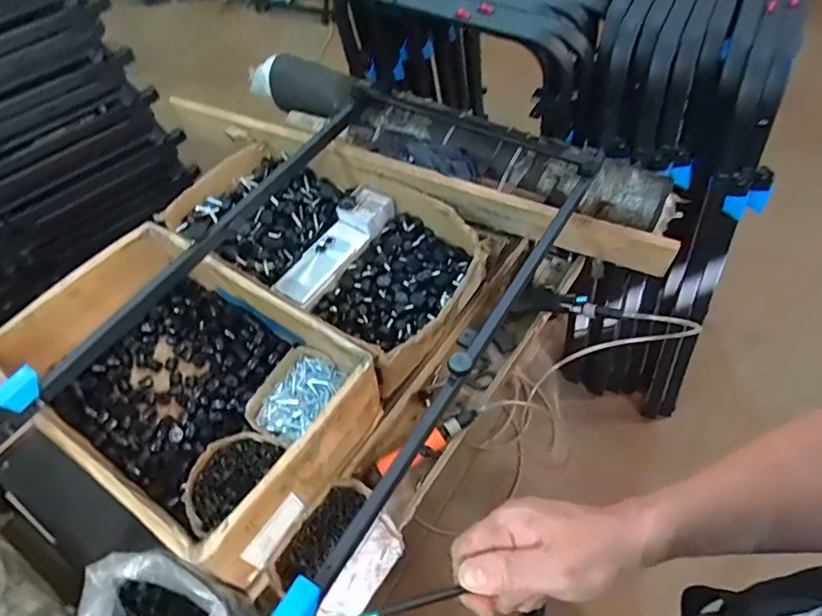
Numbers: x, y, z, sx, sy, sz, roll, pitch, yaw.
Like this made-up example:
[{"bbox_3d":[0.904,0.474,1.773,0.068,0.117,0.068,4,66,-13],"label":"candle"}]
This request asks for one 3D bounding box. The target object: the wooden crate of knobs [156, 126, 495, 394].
[{"bbox_3d":[-0.165,-0.137,1.044,0.620,0.111,0.339,29,61,23],"label":"wooden crate of knobs"}]

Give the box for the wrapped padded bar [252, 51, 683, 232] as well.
[{"bbox_3d":[0.026,-0.363,1.112,1.005,0.109,0.111,25,60,21],"label":"wrapped padded bar"}]

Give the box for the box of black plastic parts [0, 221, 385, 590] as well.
[{"bbox_3d":[-0.357,0.112,0.866,0.551,0.168,0.340,28,61,22],"label":"box of black plastic parts"}]

